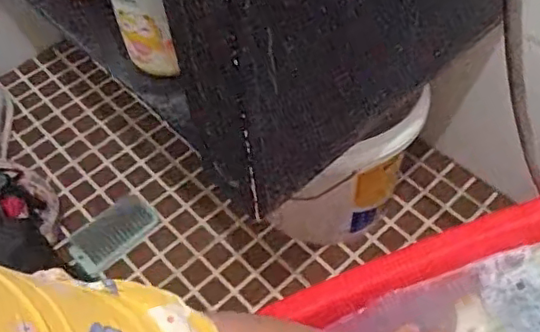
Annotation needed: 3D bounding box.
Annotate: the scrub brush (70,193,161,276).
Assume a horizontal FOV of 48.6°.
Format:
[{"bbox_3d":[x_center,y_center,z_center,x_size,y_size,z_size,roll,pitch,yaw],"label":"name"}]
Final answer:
[{"bbox_3d":[-0.256,0.109,0.978,0.141,0.029,0.070,-38,60,-21],"label":"scrub brush"}]

